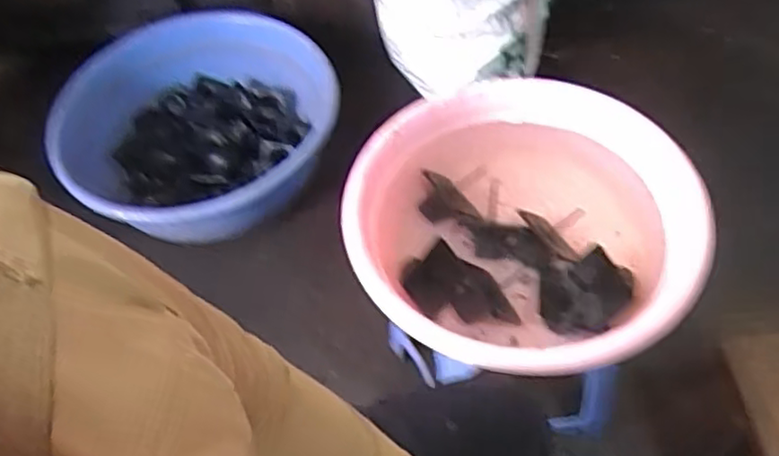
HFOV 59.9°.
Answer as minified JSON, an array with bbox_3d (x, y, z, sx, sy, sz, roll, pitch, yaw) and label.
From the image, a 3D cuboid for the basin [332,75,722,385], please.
[{"bbox_3d":[0.165,-0.006,0.849,0.422,0.117,0.415,-2,55,3],"label":"basin"}]

